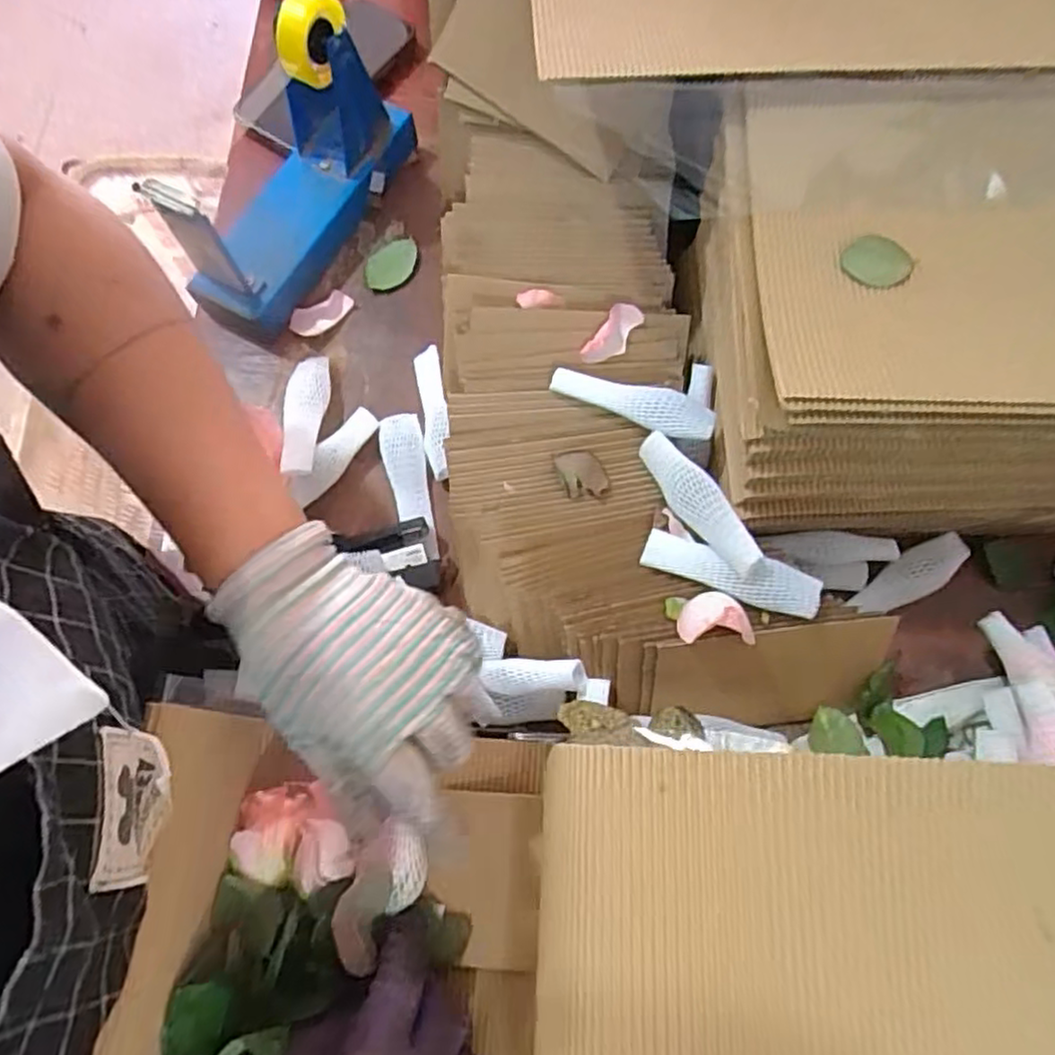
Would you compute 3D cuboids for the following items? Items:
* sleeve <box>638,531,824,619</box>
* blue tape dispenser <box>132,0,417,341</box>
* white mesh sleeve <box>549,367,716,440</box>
[{"bbox_3d":[0.111,0.024,0.382,0.095,0.012,0.024,18,75,17],"label":"sleeve"},{"bbox_3d":[-0.167,-0.247,0.463,0.075,0.129,0.193,28,76,7],"label":"blue tape dispenser"},{"bbox_3d":[0.062,-0.075,0.415,0.098,0.020,0.023,22,76,6],"label":"white mesh sleeve"}]

